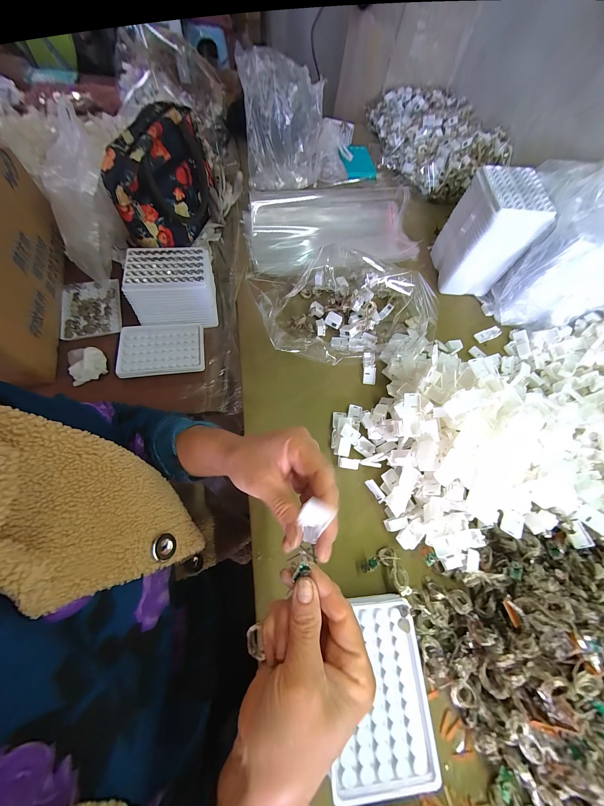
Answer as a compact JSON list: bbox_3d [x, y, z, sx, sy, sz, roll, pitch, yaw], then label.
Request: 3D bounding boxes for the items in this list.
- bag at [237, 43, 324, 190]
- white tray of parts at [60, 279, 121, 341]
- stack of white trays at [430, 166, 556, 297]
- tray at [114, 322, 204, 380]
[{"bbox_3d":[-0.040,-0.589,0.553,0.156,0.175,0.172,4,65,-5],"label":"bag"},{"bbox_3d":[-0.375,-0.172,0.466,0.087,0.009,0.126,-12,67,-12],"label":"white tray of parts"},{"bbox_3d":[0.325,-0.299,0.476,0.095,0.154,0.121,6,65,-4],"label":"stack of white trays"},{"bbox_3d":[-0.233,-0.090,0.440,0.130,0.011,0.093,-8,68,-11],"label":"tray"}]

